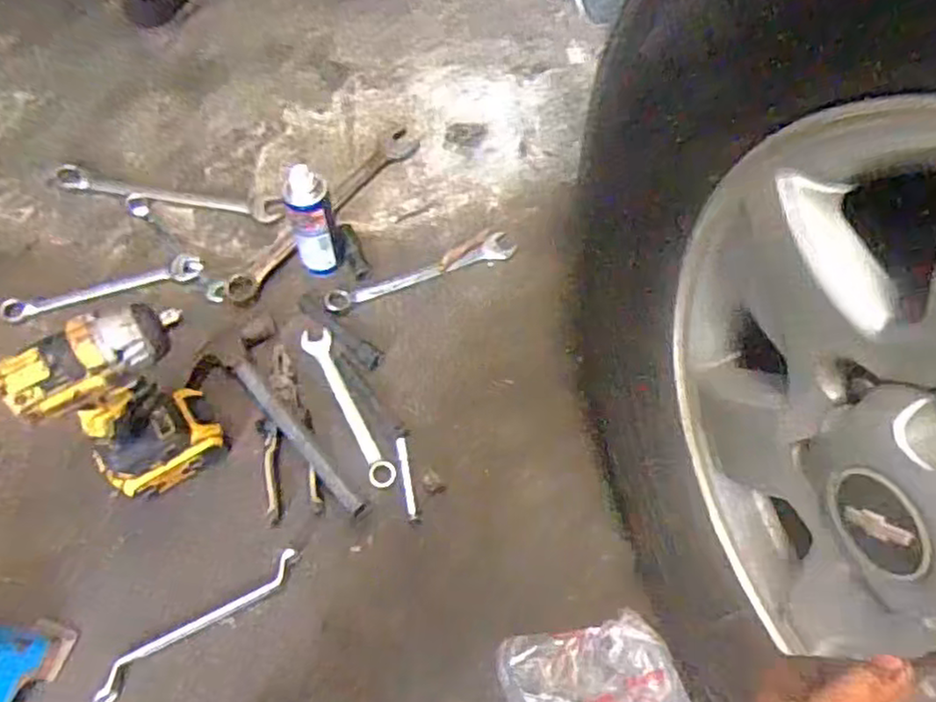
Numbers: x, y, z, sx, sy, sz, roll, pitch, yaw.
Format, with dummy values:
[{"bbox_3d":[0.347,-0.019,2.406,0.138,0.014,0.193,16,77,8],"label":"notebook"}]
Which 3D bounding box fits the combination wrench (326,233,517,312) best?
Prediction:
[{"bbox_3d":[-0.058,-0.100,0.881,0.248,0.009,0.040,-22,62,-12],"label":"combination wrench"}]

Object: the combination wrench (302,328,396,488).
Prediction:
[{"bbox_3d":[-0.136,0.058,0.779,0.032,0.010,0.217,-24,62,-13],"label":"combination wrench"}]

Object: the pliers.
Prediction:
[{"bbox_3d":[-0.198,0.081,0.758,0.057,0.016,0.207,-11,60,-6],"label":"pliers"}]

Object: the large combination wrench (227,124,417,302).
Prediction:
[{"bbox_3d":[-0.185,-0.188,0.907,0.047,0.019,0.352,32,65,17],"label":"large combination wrench"}]

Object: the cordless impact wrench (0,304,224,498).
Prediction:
[{"bbox_3d":[-0.306,0.048,0.648,0.134,0.244,0.072,-34,67,-20],"label":"cordless impact wrench"}]

